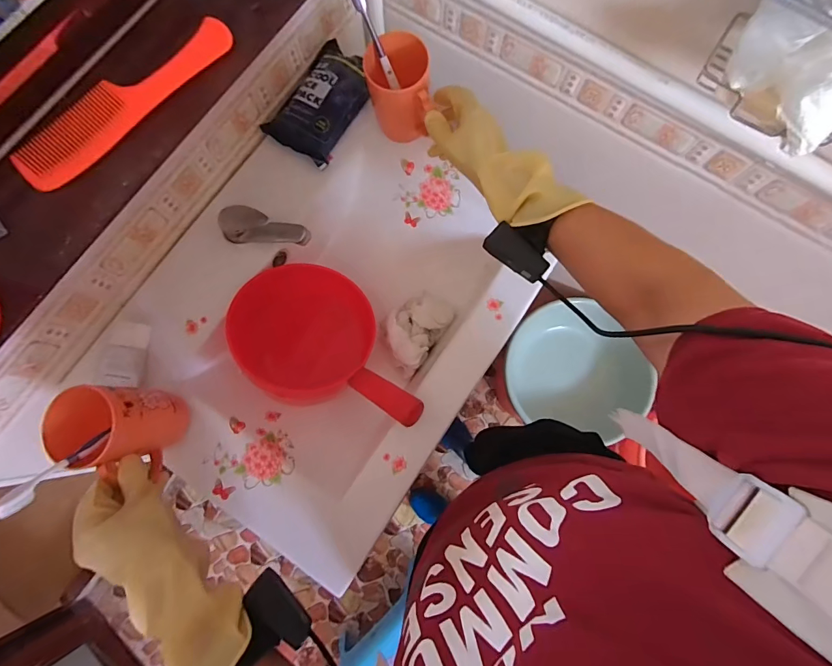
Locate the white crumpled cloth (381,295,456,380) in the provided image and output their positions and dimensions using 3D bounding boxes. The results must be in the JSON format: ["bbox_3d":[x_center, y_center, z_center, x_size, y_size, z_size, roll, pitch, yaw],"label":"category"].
[{"bbox_3d":[-0.003,-0.007,0.624,0.077,0.052,0.121,34,80,7],"label":"white crumpled cloth"}]

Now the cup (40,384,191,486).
[{"bbox_3d":[-0.329,0.100,0.450,0.083,0.113,0.084,16,79,3],"label":"cup"}]

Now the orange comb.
[{"bbox_3d":[-0.253,-0.208,0.360,0.212,0.011,0.056,-43,82,-8],"label":"orange comb"}]

